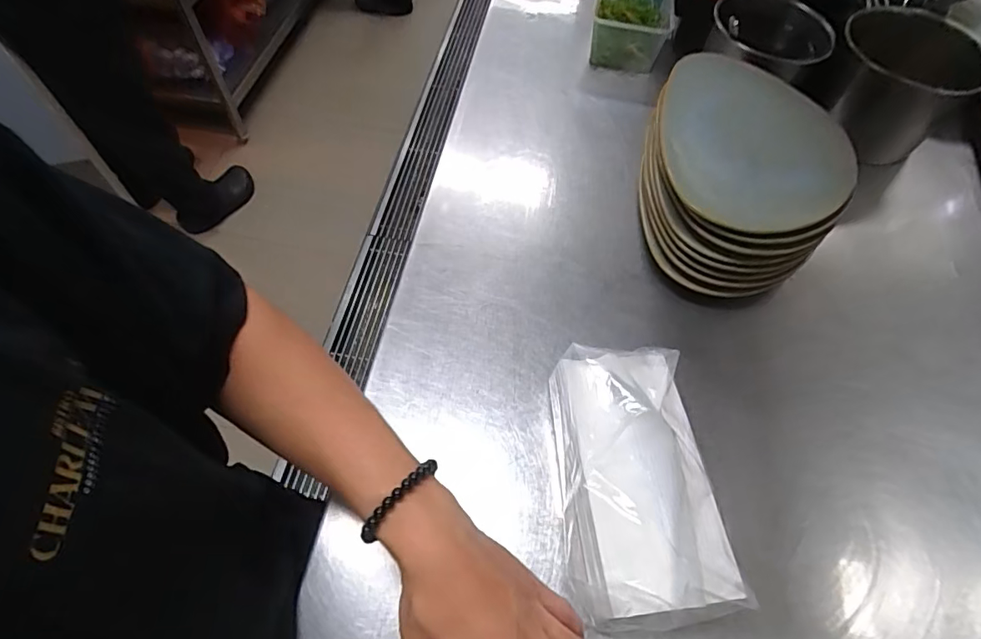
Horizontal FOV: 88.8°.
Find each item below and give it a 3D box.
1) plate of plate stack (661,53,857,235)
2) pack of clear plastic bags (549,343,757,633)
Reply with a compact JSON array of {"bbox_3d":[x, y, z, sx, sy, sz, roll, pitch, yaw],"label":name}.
[{"bbox_3d":[0.276,-0.193,0.524,0.183,0.044,0.240,7,58,0],"label":"plate of plate stack"},{"bbox_3d":[0.116,0.125,0.400,0.118,0.096,0.203,-1,59,-3],"label":"pack of clear plastic bags"}]

